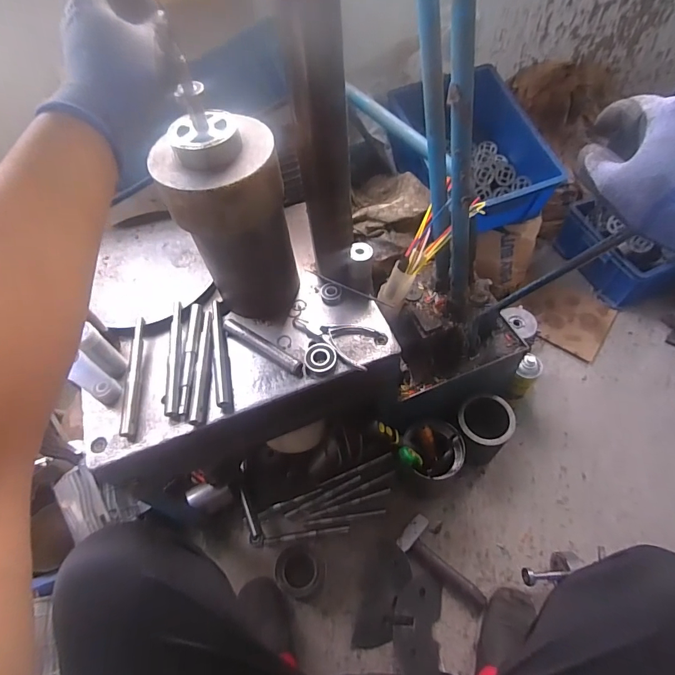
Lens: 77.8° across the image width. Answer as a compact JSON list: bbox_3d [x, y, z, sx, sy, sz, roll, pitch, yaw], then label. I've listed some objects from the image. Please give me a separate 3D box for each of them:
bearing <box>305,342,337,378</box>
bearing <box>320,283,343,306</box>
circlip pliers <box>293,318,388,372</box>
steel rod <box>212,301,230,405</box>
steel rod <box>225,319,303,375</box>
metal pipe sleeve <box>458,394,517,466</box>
[{"bbox_3d":[-0.024,0.031,0.612,0.045,0.016,0.053,-8,56,0],"label":"bearing"},{"bbox_3d":[-0.010,-0.070,0.675,0.034,0.019,0.031,-3,56,3],"label":"bearing"},{"bbox_3d":[-0.002,-0.004,0.638,0.139,0.020,0.072,24,62,19],"label":"circlip pliers"},{"bbox_3d":[-0.174,0.020,0.623,0.019,0.015,0.177,-11,56,-2],"label":"steel rod"},{"bbox_3d":[-0.112,0.011,0.620,0.144,0.018,0.021,30,64,22],"label":"steel rod"},{"bbox_3d":[0.308,0.203,0.905,0.107,0.152,0.109,-2,56,4],"label":"metal pipe sleeve"}]

